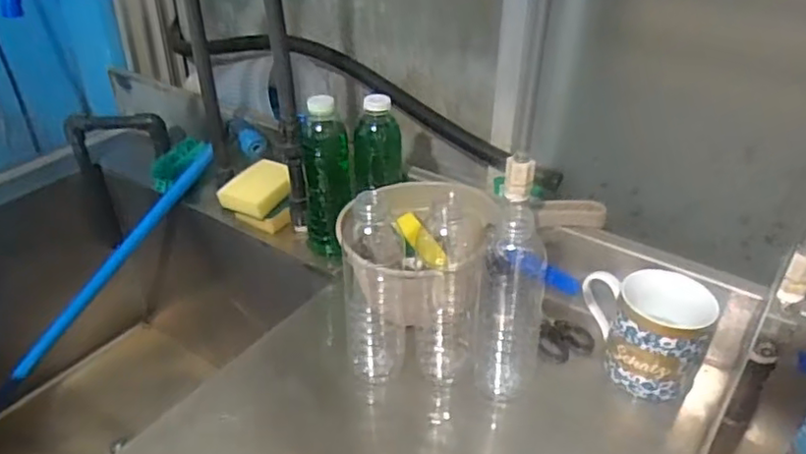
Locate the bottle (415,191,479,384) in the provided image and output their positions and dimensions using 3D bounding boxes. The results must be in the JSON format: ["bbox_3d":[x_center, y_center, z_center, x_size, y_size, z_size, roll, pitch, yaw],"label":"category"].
[{"bbox_3d":[0.045,0.070,0.640,0.061,0.190,0.065,4,34,4],"label":"bottle"}]

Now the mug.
[{"bbox_3d":[0.242,0.100,0.653,0.130,0.090,0.091,24,40,29],"label":"mug"}]

